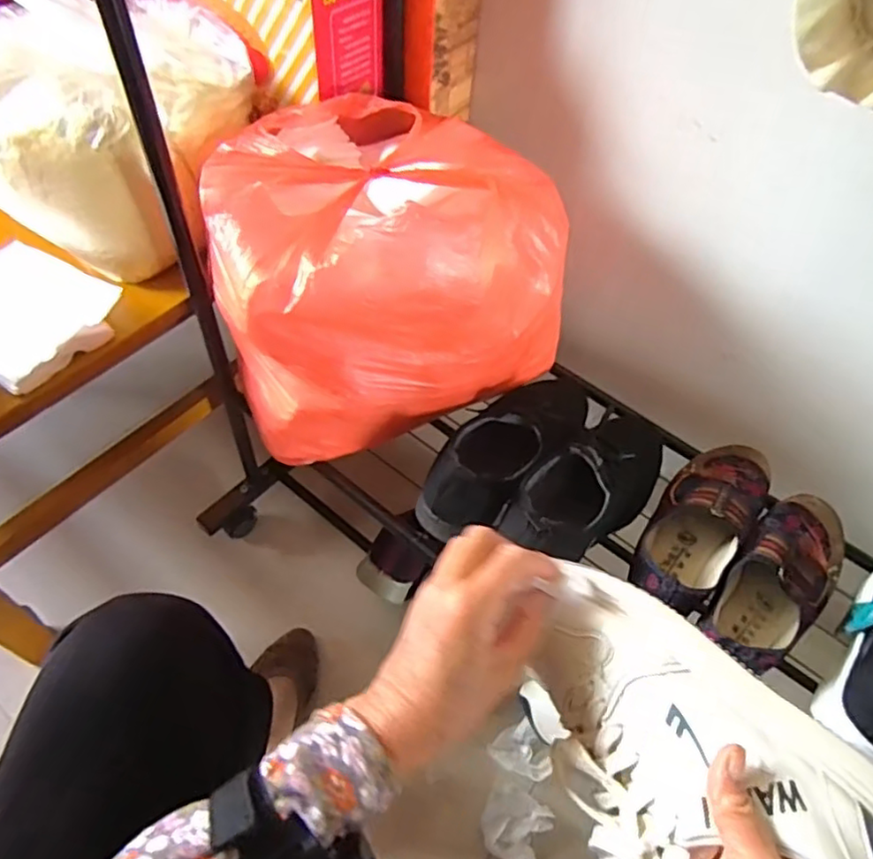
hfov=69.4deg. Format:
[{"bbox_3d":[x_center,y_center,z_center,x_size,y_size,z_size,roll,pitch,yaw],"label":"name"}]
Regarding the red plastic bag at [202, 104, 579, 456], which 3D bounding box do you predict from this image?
[{"bbox_3d":[-0.042,-0.166,0.633,0.329,0.241,0.270,-12,57,-12],"label":"red plastic bag"}]

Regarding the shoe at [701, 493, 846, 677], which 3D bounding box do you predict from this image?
[{"bbox_3d":[0.328,0.146,0.601,0.085,0.059,0.226,39,61,21],"label":"shoe"}]

